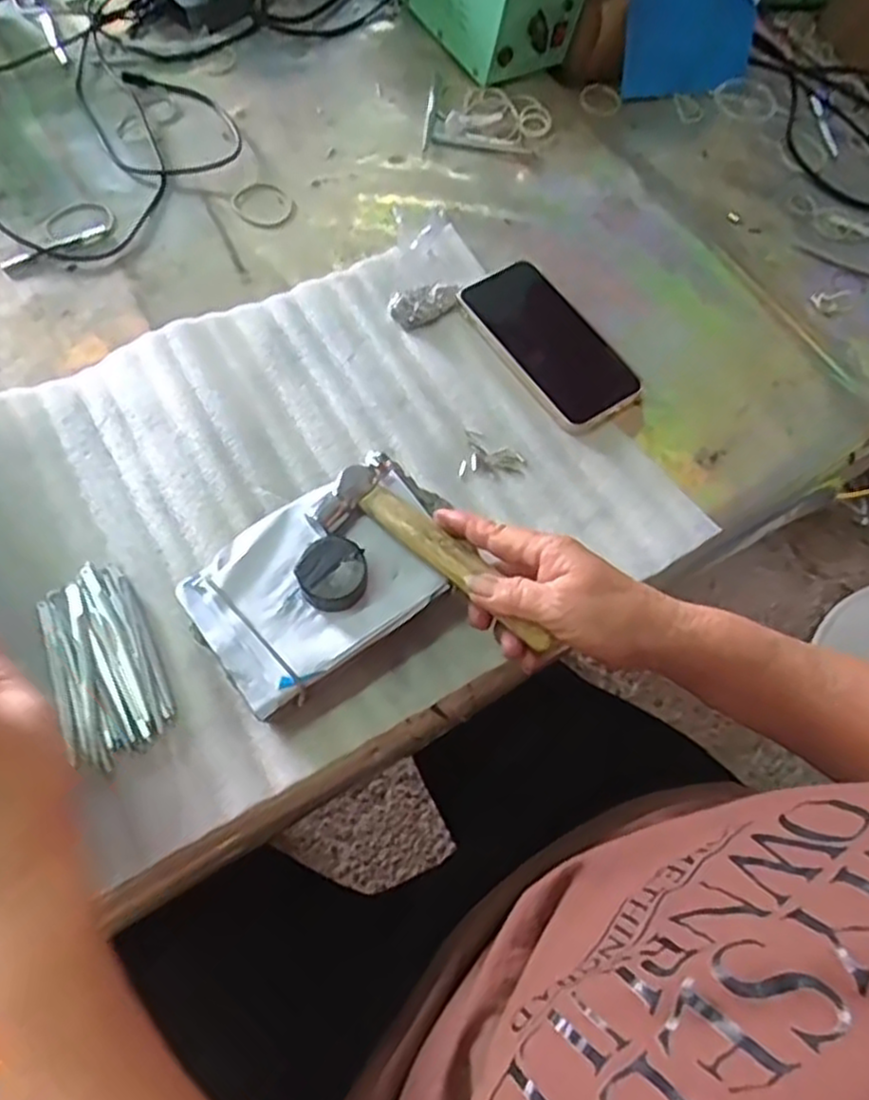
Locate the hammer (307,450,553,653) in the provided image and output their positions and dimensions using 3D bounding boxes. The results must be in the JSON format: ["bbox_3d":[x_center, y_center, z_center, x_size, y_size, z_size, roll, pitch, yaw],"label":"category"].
[{"bbox_3d":[0.004,0.004,0.435,0.154,0.015,0.058,37,70,13],"label":"hammer"}]

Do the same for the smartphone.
[{"bbox_3d":[0.084,-0.158,0.566,0.076,0.007,0.153,-31,71,-17],"label":"smartphone"}]

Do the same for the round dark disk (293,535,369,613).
[{"bbox_3d":[-0.057,0.013,0.426,0.038,0.017,0.039,2,65,-4],"label":"round dark disk"}]

